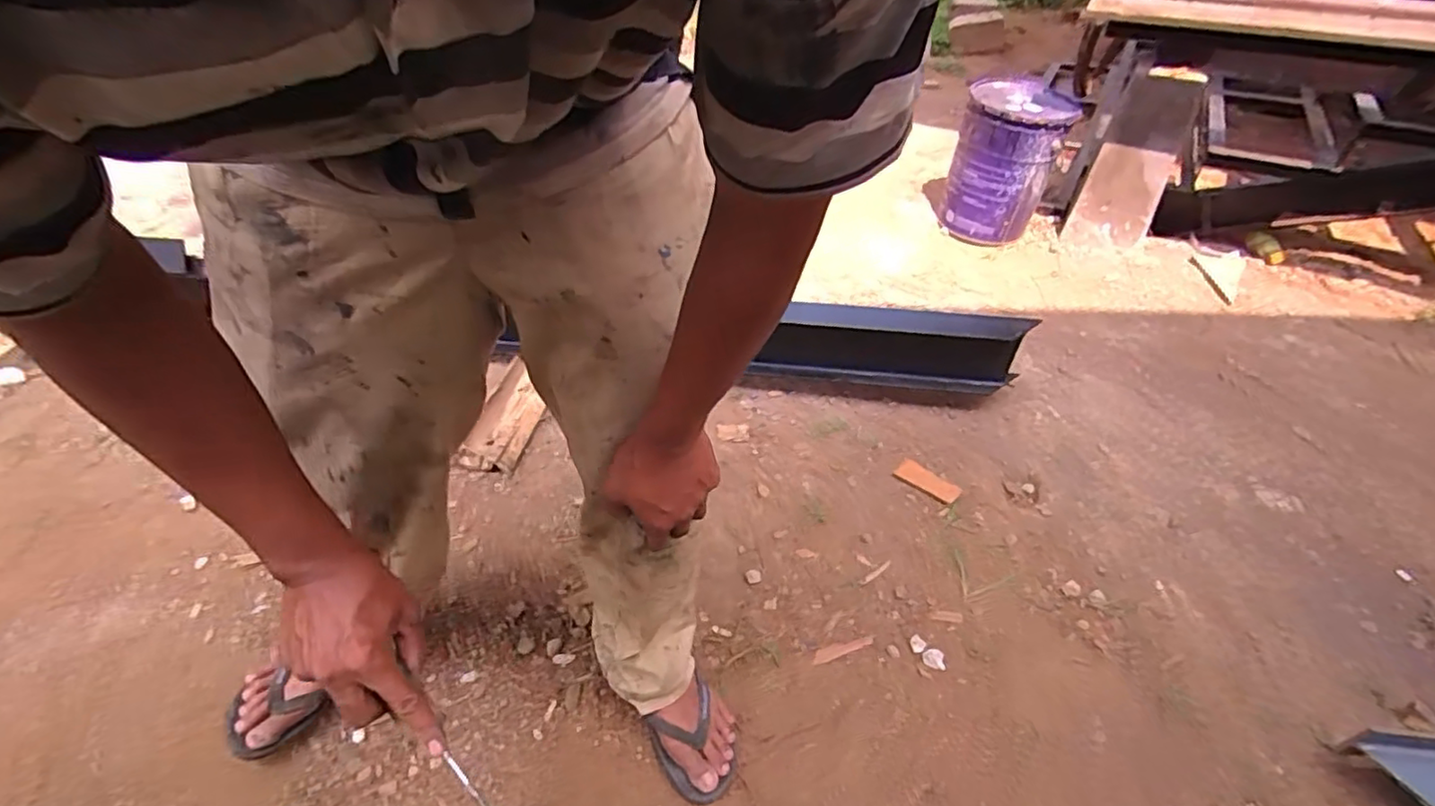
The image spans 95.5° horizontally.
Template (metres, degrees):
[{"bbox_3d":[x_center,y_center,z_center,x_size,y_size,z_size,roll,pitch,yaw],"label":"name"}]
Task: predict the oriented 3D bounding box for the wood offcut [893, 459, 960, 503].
[{"bbox_3d":[0.399,0.151,1.247,0.121,0.009,0.052,33,51,31],"label":"wood offcut"}]

